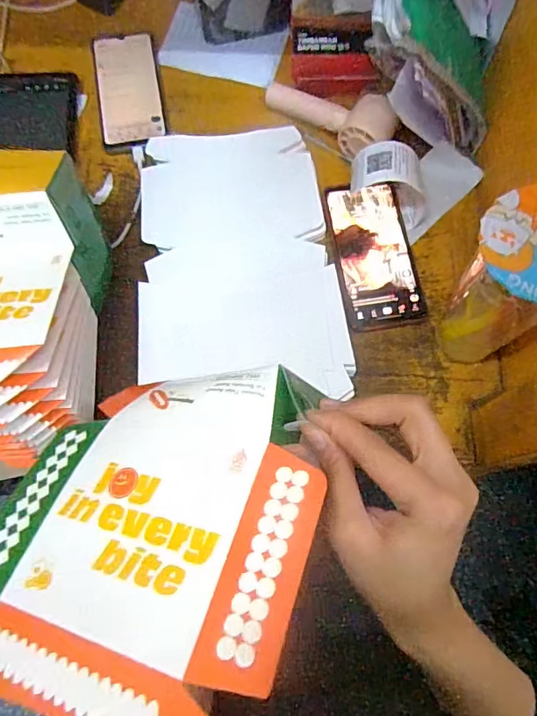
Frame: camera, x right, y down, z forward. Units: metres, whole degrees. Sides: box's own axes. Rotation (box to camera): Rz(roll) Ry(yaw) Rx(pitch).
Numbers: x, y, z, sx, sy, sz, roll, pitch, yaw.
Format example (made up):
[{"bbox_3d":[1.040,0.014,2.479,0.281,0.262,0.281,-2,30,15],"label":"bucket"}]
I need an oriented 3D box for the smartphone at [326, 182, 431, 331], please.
[{"bbox_3d":[0.109,-0.109,0.510,0.081,0.006,0.161,-9,72,-3],"label":"smartphone"}]

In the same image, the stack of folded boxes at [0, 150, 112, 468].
[{"bbox_3d":[-0.212,-0.048,0.425,0.107,0.123,0.252,0,72,0],"label":"stack of folded boxes"}]

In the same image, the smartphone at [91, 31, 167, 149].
[{"bbox_3d":[-0.164,-0.319,0.574,0.073,0.012,0.164,-10,72,-3],"label":"smartphone"}]

